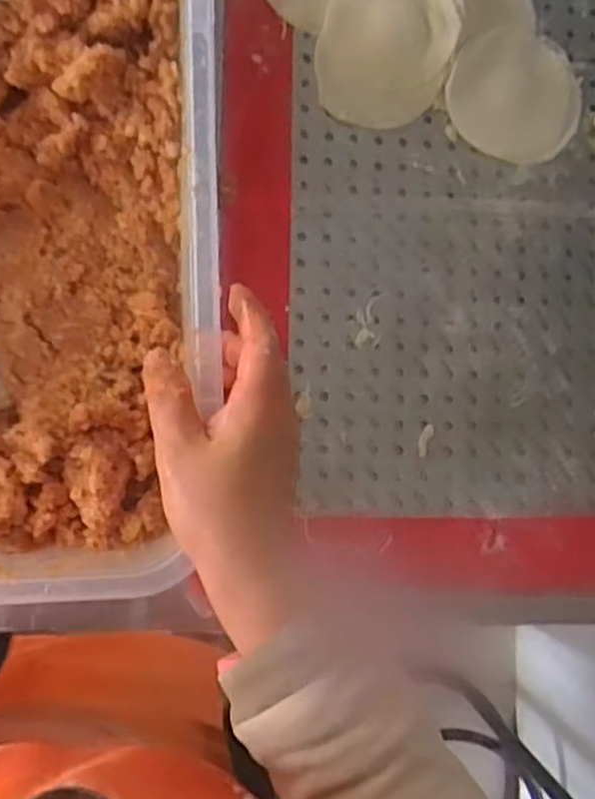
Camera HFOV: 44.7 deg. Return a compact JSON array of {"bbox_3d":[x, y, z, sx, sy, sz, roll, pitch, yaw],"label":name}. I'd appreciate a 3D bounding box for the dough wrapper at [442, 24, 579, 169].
[{"bbox_3d":[0.147,-0.207,0.486,0.090,0.007,0.087,0,88,-8],"label":"dough wrapper"}]

